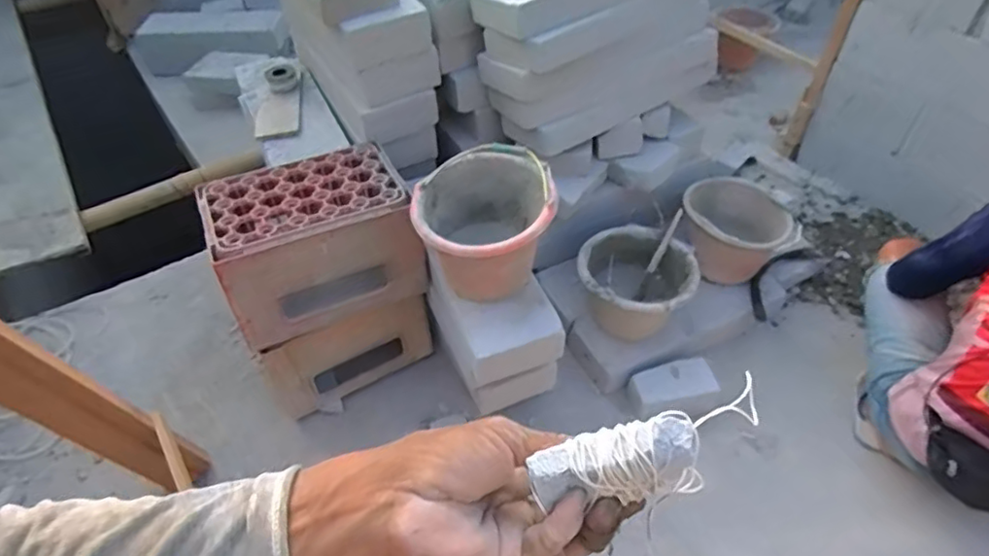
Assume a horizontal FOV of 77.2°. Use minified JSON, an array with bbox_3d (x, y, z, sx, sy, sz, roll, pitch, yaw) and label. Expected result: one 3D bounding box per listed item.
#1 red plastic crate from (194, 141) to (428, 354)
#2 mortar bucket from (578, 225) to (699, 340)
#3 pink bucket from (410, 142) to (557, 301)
[{"bbox_3d":[-0.423,-0.082,1.475,0.427,0.288,0.287,-21,50,-16],"label":"red plastic crate"},{"bbox_3d":[0.374,0.028,1.668,0.286,0.221,0.289,-1,48,1],"label":"mortar bucket"},{"bbox_3d":[-0.022,-0.102,1.340,0.285,0.226,0.310,-1,48,1],"label":"pink bucket"}]

